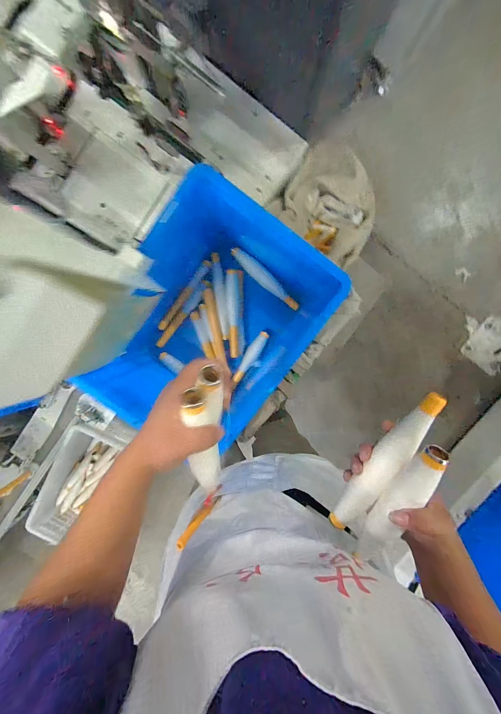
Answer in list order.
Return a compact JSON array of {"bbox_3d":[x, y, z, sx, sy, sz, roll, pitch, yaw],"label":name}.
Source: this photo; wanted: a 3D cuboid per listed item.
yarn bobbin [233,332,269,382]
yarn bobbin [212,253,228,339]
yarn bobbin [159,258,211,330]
[{"bbox_3d":[-0.001,0.000,0.700,0.031,0.022,0.141,30,98,-3],"label":"yarn bobbin"},{"bbox_3d":[-0.071,-0.144,0.666,0.025,0.021,0.200,-6,98,2],"label":"yarn bobbin"},{"bbox_3d":[-0.162,-0.151,0.682,0.021,0.025,0.199,38,97,-4],"label":"yarn bobbin"}]

